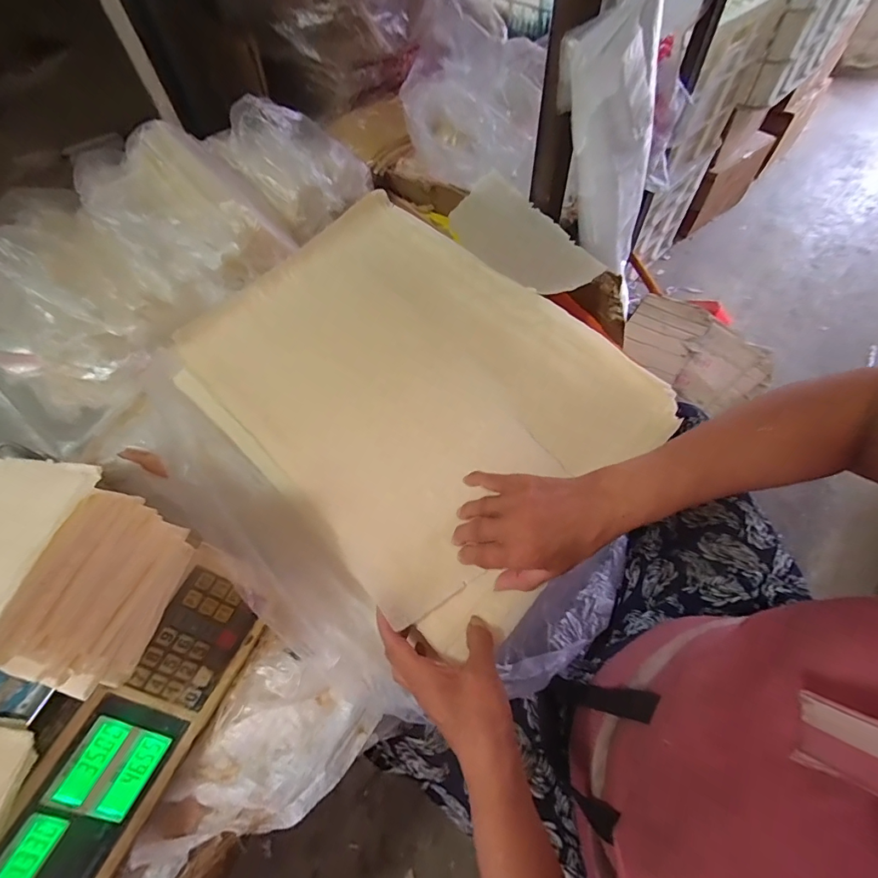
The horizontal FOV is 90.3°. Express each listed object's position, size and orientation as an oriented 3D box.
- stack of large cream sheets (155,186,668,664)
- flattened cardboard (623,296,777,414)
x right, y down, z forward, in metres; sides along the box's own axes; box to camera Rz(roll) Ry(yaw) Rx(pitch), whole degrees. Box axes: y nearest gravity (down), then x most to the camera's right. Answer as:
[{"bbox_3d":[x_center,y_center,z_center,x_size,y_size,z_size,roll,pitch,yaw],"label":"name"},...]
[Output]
[{"bbox_3d":[-0.038,-0.070,0.497,0.498,0.048,0.359,40,70,22],"label":"stack of large cream sheets"},{"bbox_3d":[0.603,-0.216,1.052,0.235,0.030,0.336,-35,65,-16],"label":"flattened cardboard"}]

